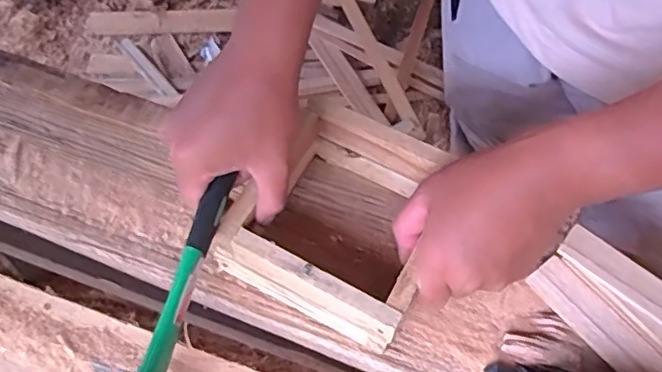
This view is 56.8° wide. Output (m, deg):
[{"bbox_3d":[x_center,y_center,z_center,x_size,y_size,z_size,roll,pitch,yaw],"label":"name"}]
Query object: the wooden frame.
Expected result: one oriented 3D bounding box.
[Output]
[{"bbox_3d":[0.012,0.028,0.494,0.149,0.073,0.154,29,63,11],"label":"wooden frame"}]

